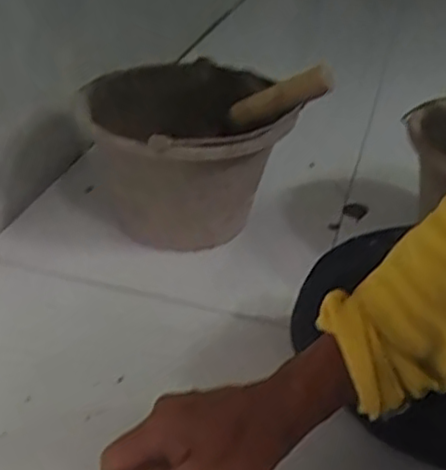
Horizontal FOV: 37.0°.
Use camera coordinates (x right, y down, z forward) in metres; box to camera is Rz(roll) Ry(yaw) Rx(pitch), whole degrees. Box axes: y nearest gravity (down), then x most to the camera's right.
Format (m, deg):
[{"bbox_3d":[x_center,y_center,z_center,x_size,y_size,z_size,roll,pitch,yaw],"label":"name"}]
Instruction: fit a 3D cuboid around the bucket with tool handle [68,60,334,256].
[{"bbox_3d":[-0.033,-0.105,0.808,0.234,0.195,0.220,2,35,-1],"label":"bucket with tool handle"}]

